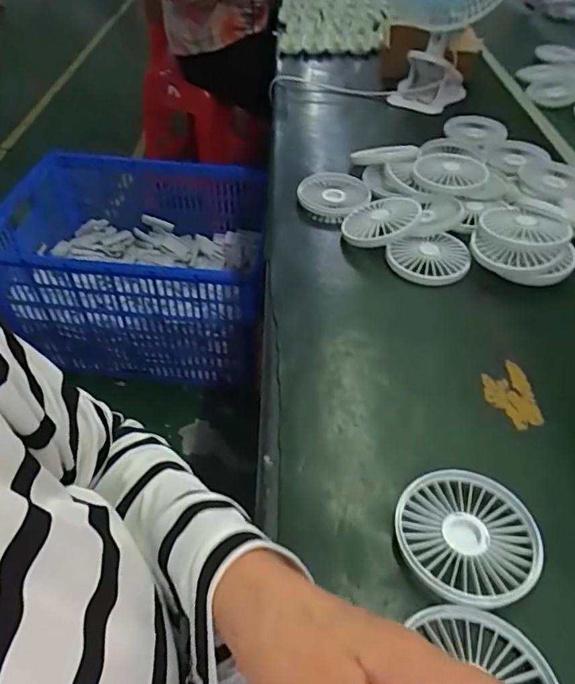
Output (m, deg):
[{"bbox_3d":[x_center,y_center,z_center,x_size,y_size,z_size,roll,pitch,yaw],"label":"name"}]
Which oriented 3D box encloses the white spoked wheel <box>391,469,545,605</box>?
[{"bbox_3d":[0.116,0.126,0.327,0.089,0.023,0.085,1,47,-1],"label":"white spoked wheel"}]

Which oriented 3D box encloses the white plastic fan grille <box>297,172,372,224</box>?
[{"bbox_3d":[0.057,-0.178,0.617,0.086,0.025,0.087,1,47,-1],"label":"white plastic fan grille"}]

